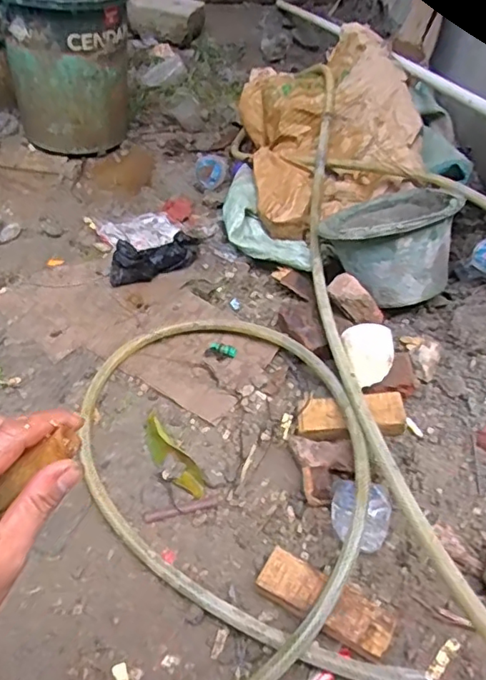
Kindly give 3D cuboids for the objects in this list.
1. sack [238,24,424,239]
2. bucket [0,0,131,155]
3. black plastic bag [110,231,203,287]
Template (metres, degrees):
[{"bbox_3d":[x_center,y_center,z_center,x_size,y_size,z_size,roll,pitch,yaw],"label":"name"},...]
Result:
[{"bbox_3d":[0.192,-0.485,1.288,0.341,0.248,0.479,-1,48,-6],"label":"sack"},{"bbox_3d":[-0.418,-0.694,1.390,0.274,0.374,0.316,-4,49,-8],"label":"bucket"},{"bbox_3d":[-0.166,-0.175,1.133,0.226,0.069,0.074,-33,59,-30],"label":"black plastic bag"}]

